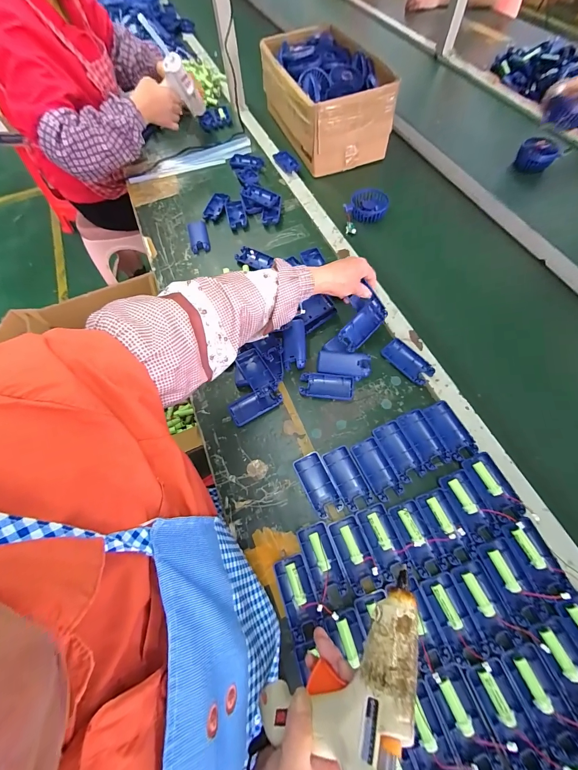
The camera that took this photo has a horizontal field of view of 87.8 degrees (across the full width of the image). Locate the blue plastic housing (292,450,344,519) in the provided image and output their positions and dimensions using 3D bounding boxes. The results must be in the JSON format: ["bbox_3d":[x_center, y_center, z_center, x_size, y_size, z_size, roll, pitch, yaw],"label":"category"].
[{"bbox_3d":[0.045,0.152,0.459,0.043,0.015,0.091,-25,65,-10],"label":"blue plastic housing"}]

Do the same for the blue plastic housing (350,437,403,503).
[{"bbox_3d":[0.136,0.131,0.469,0.043,0.012,0.092,-24,65,-9],"label":"blue plastic housing"}]

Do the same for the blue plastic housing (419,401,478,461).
[{"bbox_3d":[0.259,0.073,0.486,0.048,0.011,0.093,-18,64,-6],"label":"blue plastic housing"}]

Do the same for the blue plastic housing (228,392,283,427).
[{"bbox_3d":[-0.057,0.035,0.521,0.092,0.011,0.044,-25,65,-10],"label":"blue plastic housing"}]

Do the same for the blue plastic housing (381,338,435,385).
[{"bbox_3d":[0.211,-0.041,0.534,0.043,0.017,0.092,-34,67,-13],"label":"blue plastic housing"}]

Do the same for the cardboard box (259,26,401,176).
[{"bbox_3d":[0.087,-0.784,0.823,0.227,0.156,0.399,-17,64,-6],"label":"cardboard box"}]

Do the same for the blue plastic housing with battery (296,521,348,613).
[{"bbox_3d":[0.044,0.241,0.407,0.045,0.019,0.095,-19,64,-7],"label":"blue plastic housing with battery"}]

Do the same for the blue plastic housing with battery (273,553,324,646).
[{"bbox_3d":[0.012,0.280,0.397,0.043,0.016,0.092,-18,64,-6],"label":"blue plastic housing with battery"}]

